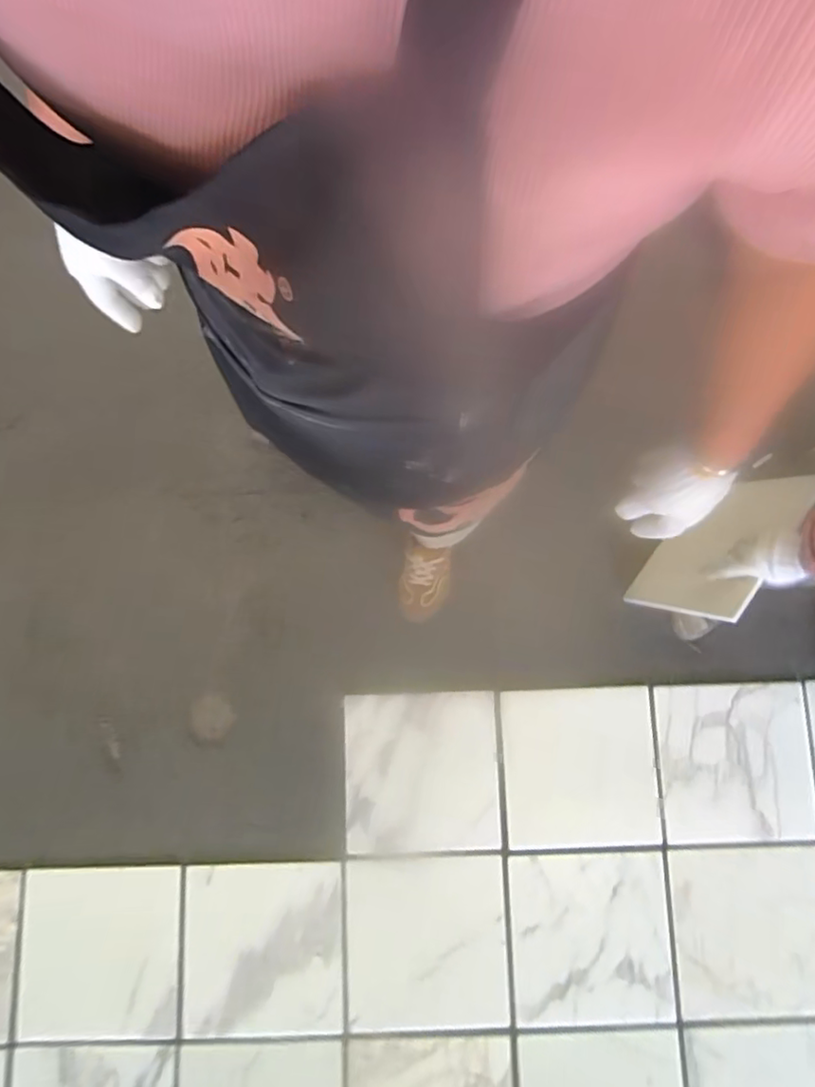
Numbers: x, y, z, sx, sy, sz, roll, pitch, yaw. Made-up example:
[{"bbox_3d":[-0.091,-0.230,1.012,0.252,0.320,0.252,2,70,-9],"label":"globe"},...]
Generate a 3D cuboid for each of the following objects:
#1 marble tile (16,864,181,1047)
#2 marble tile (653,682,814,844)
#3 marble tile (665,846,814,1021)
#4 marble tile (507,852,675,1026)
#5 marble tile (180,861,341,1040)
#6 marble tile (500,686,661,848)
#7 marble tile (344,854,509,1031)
[{"bbox_3d":[-0.581,0.768,1.130,0.292,0.015,0.286,-3,76,-2],"label":"marble tile"},{"bbox_3d":[0.627,0.418,1.150,0.275,0.014,0.283,-2,77,1],"label":"marble tile"},{"bbox_3d":[0.628,0.706,1.099,0.278,0.015,0.274,-1,77,2],"label":"marble tile"},{"bbox_3d":[0.335,0.725,1.108,0.286,0.018,0.274,-2,77,1],"label":"marble tile"},{"bbox_3d":[-0.274,0.754,1.120,0.298,0.018,0.282,-3,77,1],"label":"marble tile"},{"bbox_3d":[0.334,0.435,1.174,0.287,0.018,0.286,-2,77,1],"label":"marble tile"},{"bbox_3d":[0.032,0.742,1.116,0.295,0.017,0.287,-1,77,2],"label":"marble tile"}]

